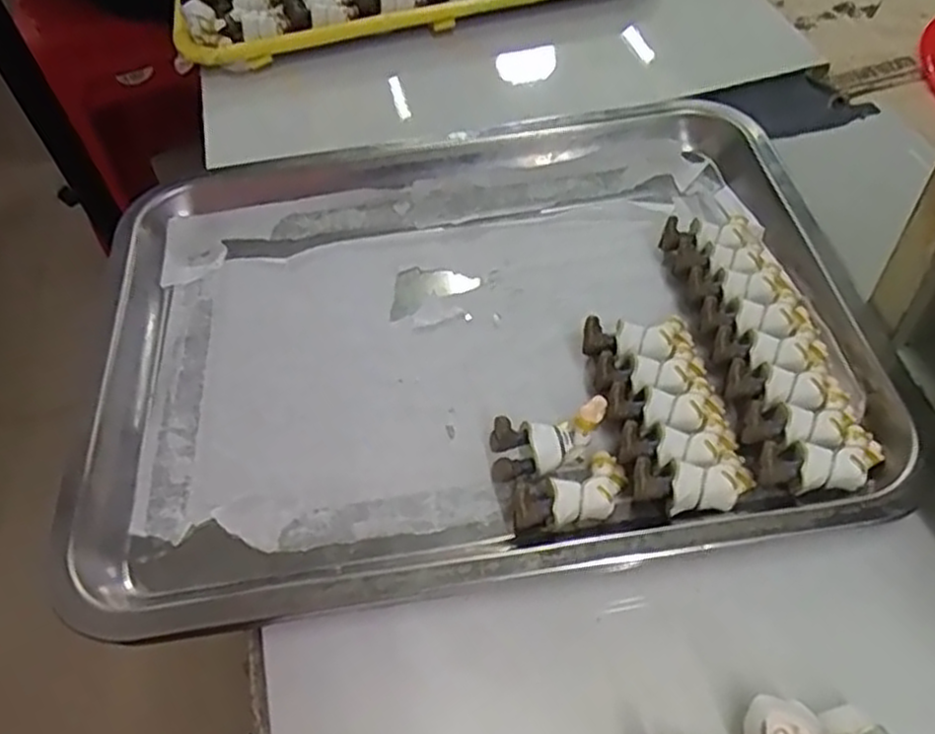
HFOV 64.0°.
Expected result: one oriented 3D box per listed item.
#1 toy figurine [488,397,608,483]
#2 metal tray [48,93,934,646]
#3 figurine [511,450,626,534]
[{"bbox_3d":[0.033,0.029,0.302,0.052,0.019,0.021,-22,53,3],"label":"toy figurine"},{"bbox_3d":[-0.007,-0.023,0.352,0.353,0.033,0.253,-10,52,-1],"label":"metal tray"},{"bbox_3d":[0.040,0.051,0.293,0.052,0.020,0.025,-15,52,-22],"label":"figurine"}]

